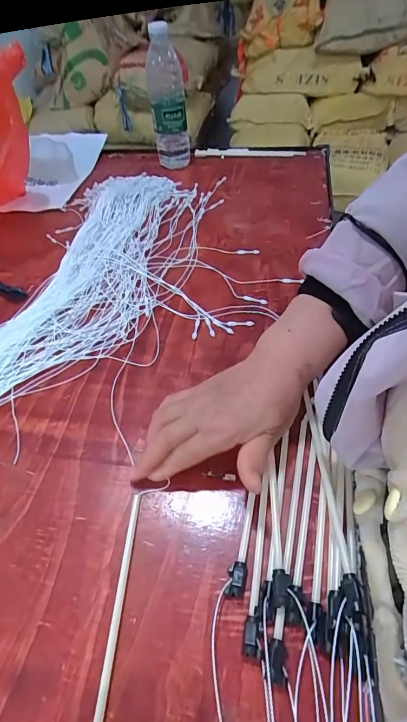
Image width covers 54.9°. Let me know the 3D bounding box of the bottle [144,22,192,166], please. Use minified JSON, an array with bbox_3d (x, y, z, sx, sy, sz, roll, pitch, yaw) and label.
[{"bbox_3d":[-0.067,-0.481,0.730,0.066,0.221,0.070,-9,49,-1],"label":"bottle"}]

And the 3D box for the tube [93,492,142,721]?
[{"bbox_3d":[-0.063,0.182,0.287,0.008,0.005,0.169,-1,48,6],"label":"tube"}]

